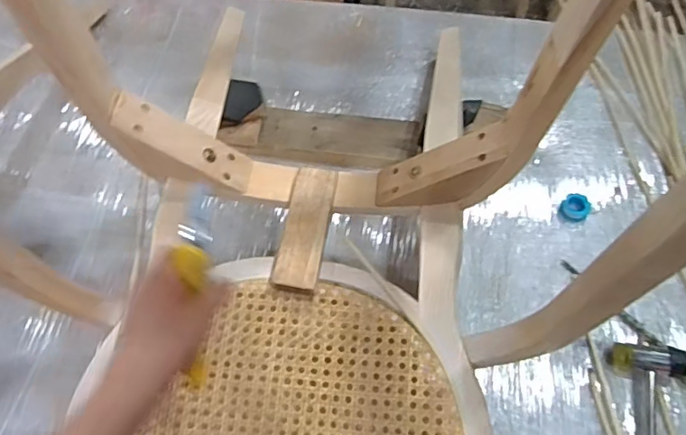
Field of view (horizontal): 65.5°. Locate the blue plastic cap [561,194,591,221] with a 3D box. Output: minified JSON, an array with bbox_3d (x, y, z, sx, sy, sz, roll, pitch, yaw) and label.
[{"bbox_3d":[0.352,-0.015,0.806,0.039,0.024,0.038,0,61,1],"label":"blue plastic cap"}]

